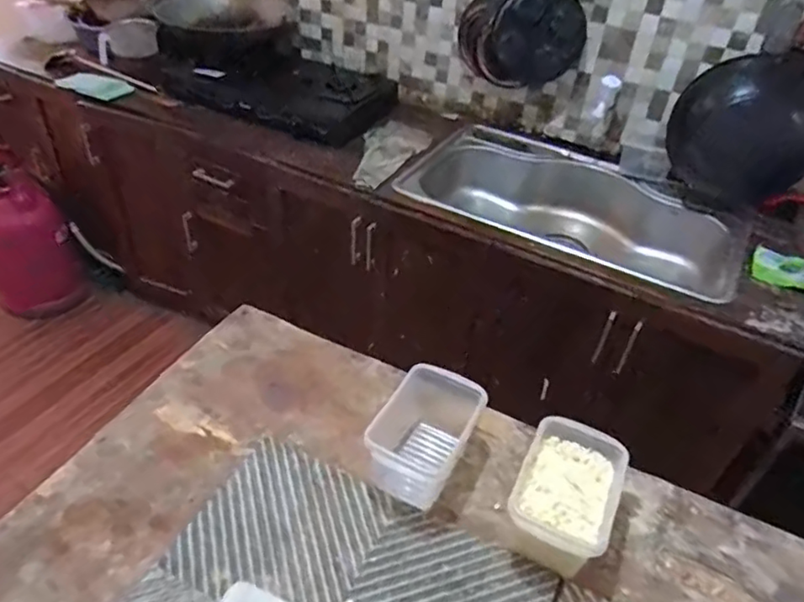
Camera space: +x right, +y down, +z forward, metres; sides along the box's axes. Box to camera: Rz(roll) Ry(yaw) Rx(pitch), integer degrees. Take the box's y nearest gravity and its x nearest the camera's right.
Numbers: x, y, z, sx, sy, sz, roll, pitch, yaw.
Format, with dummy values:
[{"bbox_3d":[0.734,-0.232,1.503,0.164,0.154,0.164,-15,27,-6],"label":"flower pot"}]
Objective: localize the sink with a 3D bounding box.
[{"bbox_3d":[0.425,-0.198,1.571,0.820,0.200,0.484,25,44,23],"label":"sink"}]

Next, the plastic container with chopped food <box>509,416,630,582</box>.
[{"bbox_3d":[0.187,0.229,0.687,0.102,0.096,0.150,20,40,19],"label":"plastic container with chopped food"}]

